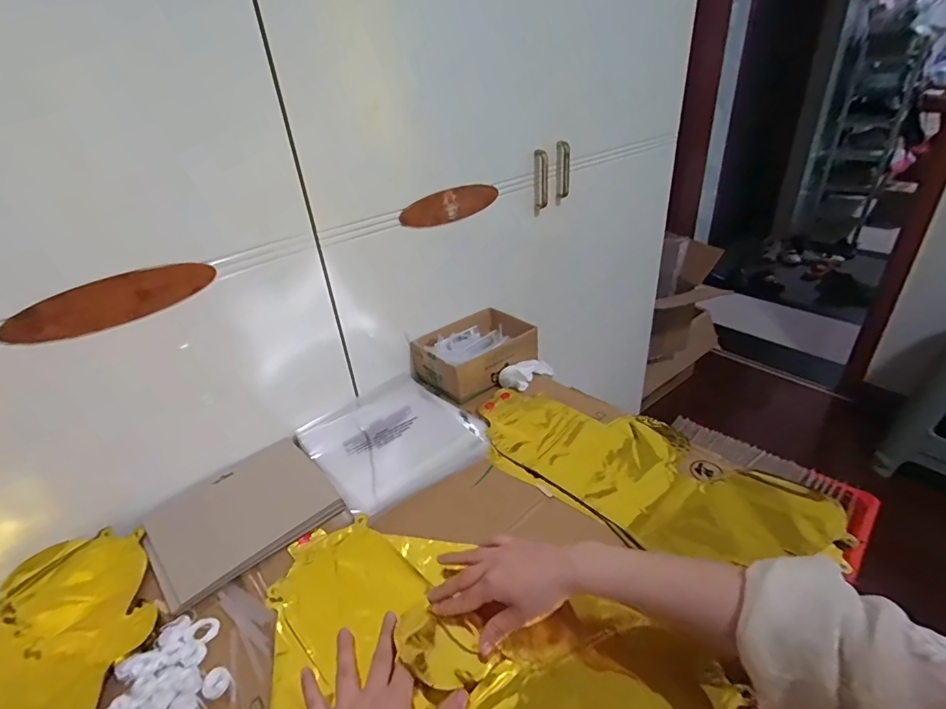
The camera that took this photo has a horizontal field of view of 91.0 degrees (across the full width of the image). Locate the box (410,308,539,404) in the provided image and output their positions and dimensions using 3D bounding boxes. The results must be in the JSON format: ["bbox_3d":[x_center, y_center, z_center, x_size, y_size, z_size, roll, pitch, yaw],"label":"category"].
[{"bbox_3d":[0.008,-0.005,0.808,0.198,0.065,0.145,-27,36,-31],"label":"box"}]

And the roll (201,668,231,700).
[{"bbox_3d":[-0.224,0.287,0.406,0.024,0.004,0.021,19,39,36],"label":"roll"}]

